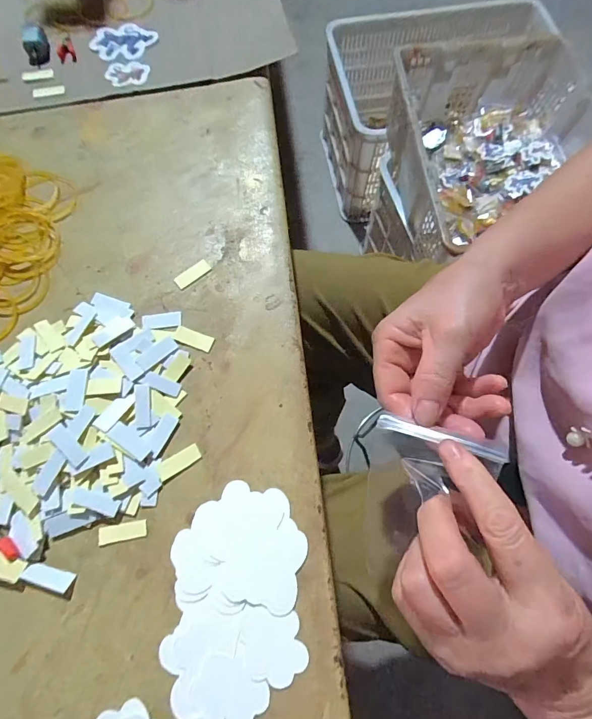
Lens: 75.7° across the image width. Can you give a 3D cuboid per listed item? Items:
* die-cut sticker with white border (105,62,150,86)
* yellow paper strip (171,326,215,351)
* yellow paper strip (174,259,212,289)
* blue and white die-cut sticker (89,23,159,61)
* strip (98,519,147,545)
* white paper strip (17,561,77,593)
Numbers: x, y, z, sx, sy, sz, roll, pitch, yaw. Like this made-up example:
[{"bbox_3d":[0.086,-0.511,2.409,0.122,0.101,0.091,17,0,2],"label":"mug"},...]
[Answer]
[{"bbox_3d":[-0.156,-0.265,0.353,0.038,0.004,0.031,-8,68,-4],"label":"die-cut sticker with white border"},{"bbox_3d":[-0.072,-0.015,0.267,0.028,0.004,0.011,18,72,7],"label":"yellow paper strip"},{"bbox_3d":[-0.077,-0.065,0.284,0.029,0.004,0.011,-39,75,-11],"label":"yellow paper strip"},{"bbox_3d":[-0.171,-0.309,0.368,0.056,0.004,0.046,23,73,9],"label":"blue and white die-cut sticker"},{"bbox_3d":[-0.104,0.103,0.226,0.028,0.004,0.010,-10,71,-2],"label":"strip"},{"bbox_3d":[-0.142,0.124,0.218,0.028,0.004,0.010,14,46,2],"label":"white paper strip"}]

